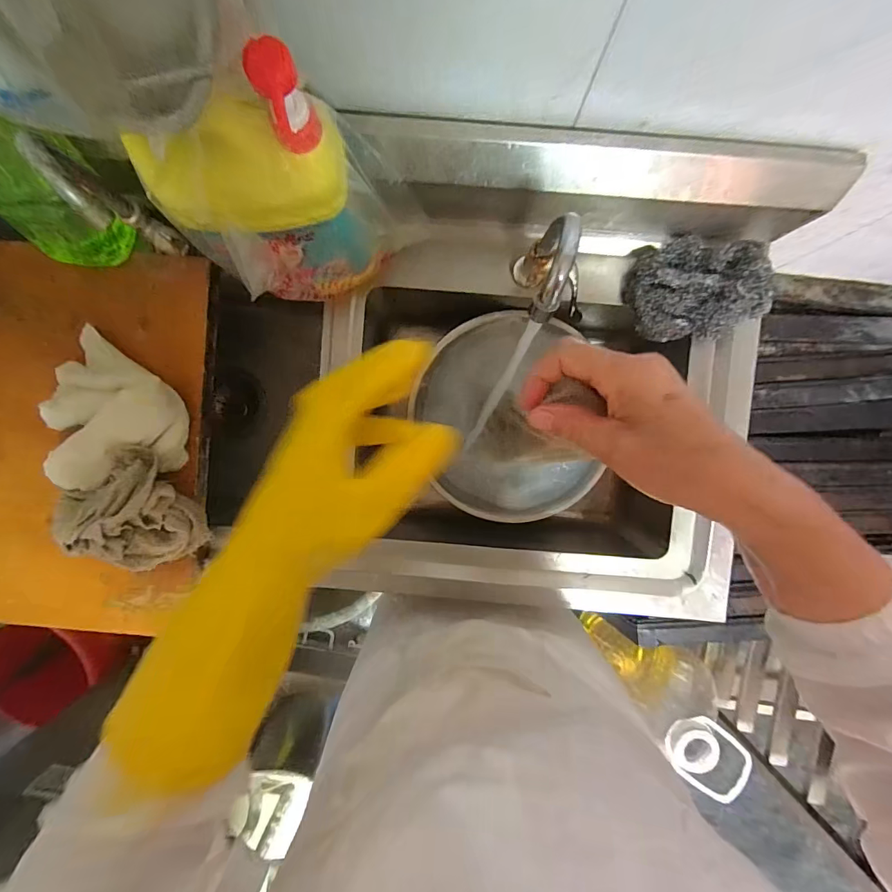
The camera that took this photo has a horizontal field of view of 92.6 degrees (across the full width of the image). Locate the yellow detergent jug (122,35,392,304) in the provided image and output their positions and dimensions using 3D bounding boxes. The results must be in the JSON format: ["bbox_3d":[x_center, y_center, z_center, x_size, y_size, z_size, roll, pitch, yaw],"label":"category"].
[{"bbox_3d":[-0.135,-0.186,0.371,0.140,0.241,0.083,-24,93,1],"label":"yellow detergent jug"}]

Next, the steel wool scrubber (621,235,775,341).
[{"bbox_3d":[0.285,-0.183,0.490,0.136,0.057,0.114,4,93,0],"label":"steel wool scrubber"}]

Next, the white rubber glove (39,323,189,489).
[{"bbox_3d":[-0.367,-0.040,0.470,0.137,0.072,0.165,-1,93,0],"label":"white rubber glove"}]

